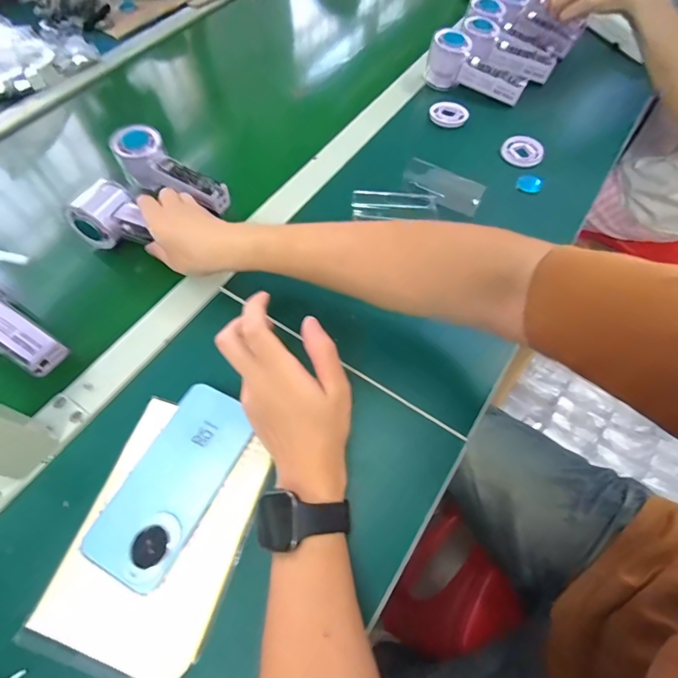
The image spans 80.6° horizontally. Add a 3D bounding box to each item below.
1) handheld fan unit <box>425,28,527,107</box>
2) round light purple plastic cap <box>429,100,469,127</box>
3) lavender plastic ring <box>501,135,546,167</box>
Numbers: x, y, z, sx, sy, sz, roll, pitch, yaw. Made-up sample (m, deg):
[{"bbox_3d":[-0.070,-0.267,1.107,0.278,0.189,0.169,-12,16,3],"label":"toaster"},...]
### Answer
[{"bbox_3d":[0.203,-0.400,0.597,0.147,0.063,0.056,25,63,-2],"label":"handheld fan unit"},{"bbox_3d":[0.158,-0.329,0.580,0.051,0.008,0.047,0,61,0],"label":"round light purple plastic cap"},{"bbox_3d":[0.251,-0.258,0.547,0.055,0.014,0.048,23,63,13],"label":"lavender plastic ring"}]

